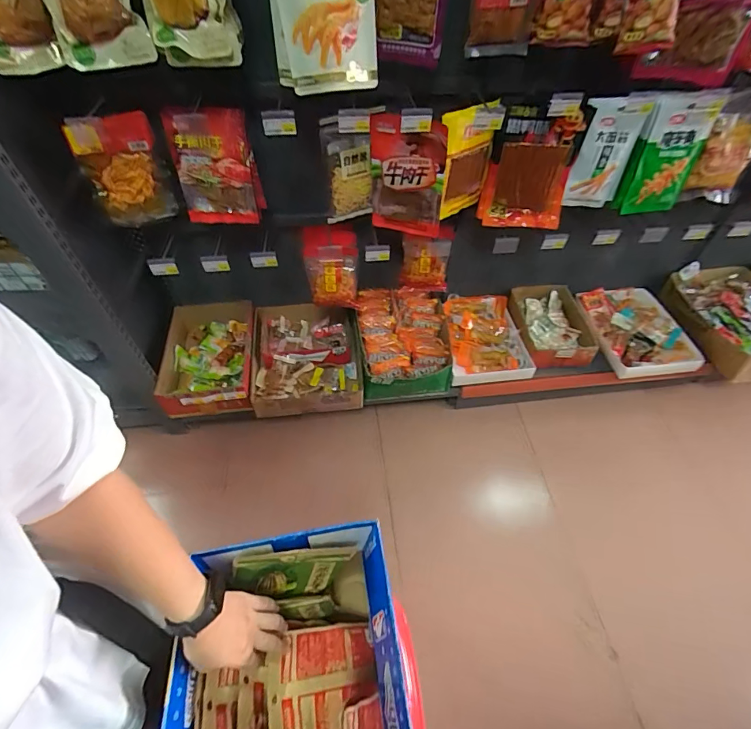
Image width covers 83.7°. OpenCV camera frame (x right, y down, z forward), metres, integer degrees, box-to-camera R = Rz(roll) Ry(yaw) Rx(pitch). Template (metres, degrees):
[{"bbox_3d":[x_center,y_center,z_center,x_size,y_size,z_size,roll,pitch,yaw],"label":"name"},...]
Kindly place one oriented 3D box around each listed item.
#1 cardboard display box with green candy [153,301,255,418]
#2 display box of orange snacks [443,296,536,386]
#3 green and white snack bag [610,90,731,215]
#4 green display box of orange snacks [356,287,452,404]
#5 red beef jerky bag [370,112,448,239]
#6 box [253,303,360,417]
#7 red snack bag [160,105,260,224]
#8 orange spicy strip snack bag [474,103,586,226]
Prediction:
[{"bbox_3d":[-0.519,-0.024,1.293,0.271,0.098,0.352,-5,52,-6],"label":"cardboard display box with green candy"},{"bbox_3d":[0.350,-0.090,1.375,0.247,0.083,0.295,-5,52,-6],"label":"display box of orange snacks"},{"bbox_3d":[0.668,-0.475,0.962,0.176,0.257,0.035,-5,52,-6],"label":"green and white snack bag"},{"bbox_3d":[0.085,-0.070,1.339,0.267,0.150,0.357,-4,52,-5],"label":"green display box of orange snacks"},{"bbox_3d":[0.068,-0.422,0.953,0.172,0.260,0.037,20,54,14],"label":"red beef jerky bag"},{"bbox_3d":[-0.220,-0.032,1.322,0.316,0.088,0.381,-5,52,-6],"label":"box"},{"bbox_3d":[-0.351,-0.417,0.911,0.161,0.247,0.034,-2,51,-3],"label":"red snack bag"},{"bbox_3d":[0.361,-0.447,0.978,0.195,0.258,0.053,10,52,6],"label":"orange spicy strip snack bag"}]

